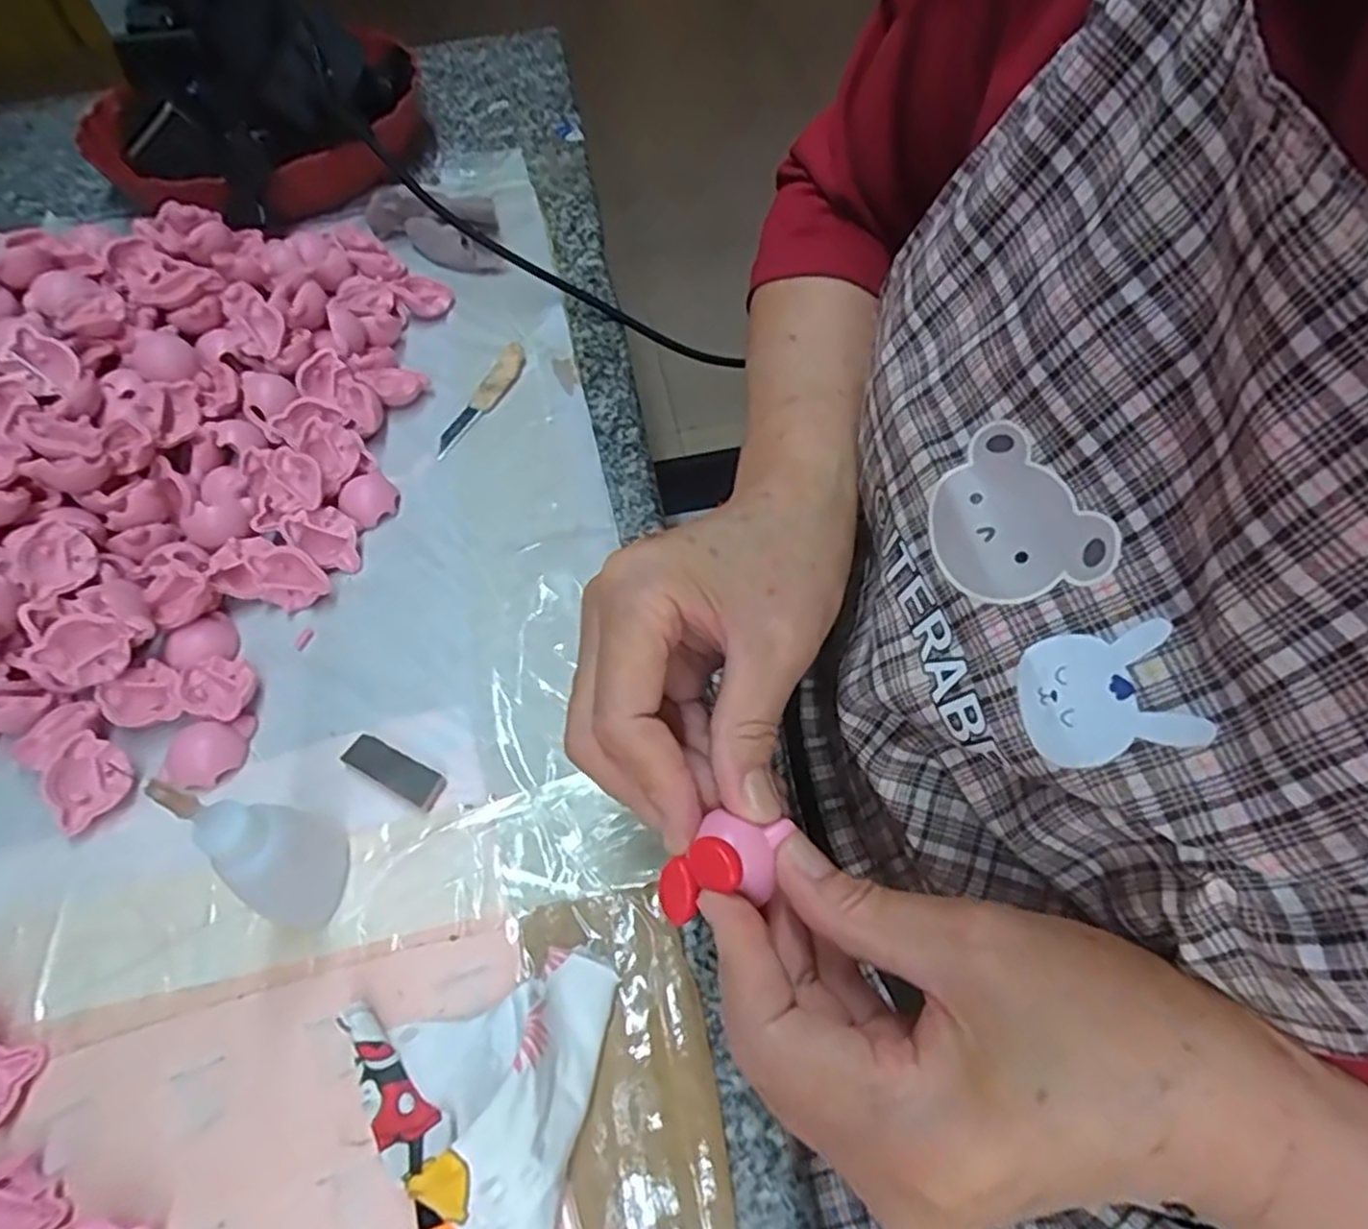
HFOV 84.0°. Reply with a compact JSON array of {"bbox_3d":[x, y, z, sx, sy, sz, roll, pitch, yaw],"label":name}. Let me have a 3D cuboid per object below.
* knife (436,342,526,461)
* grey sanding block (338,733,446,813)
[{"bbox_3d":[-0.110,-0.118,0.414,0.015,0.010,0.084,18,57,10],"label":"knife"},{"bbox_3d":[-0.114,0.061,0.298,0.044,0.005,0.015,25,58,15],"label":"grey sanding block"}]

